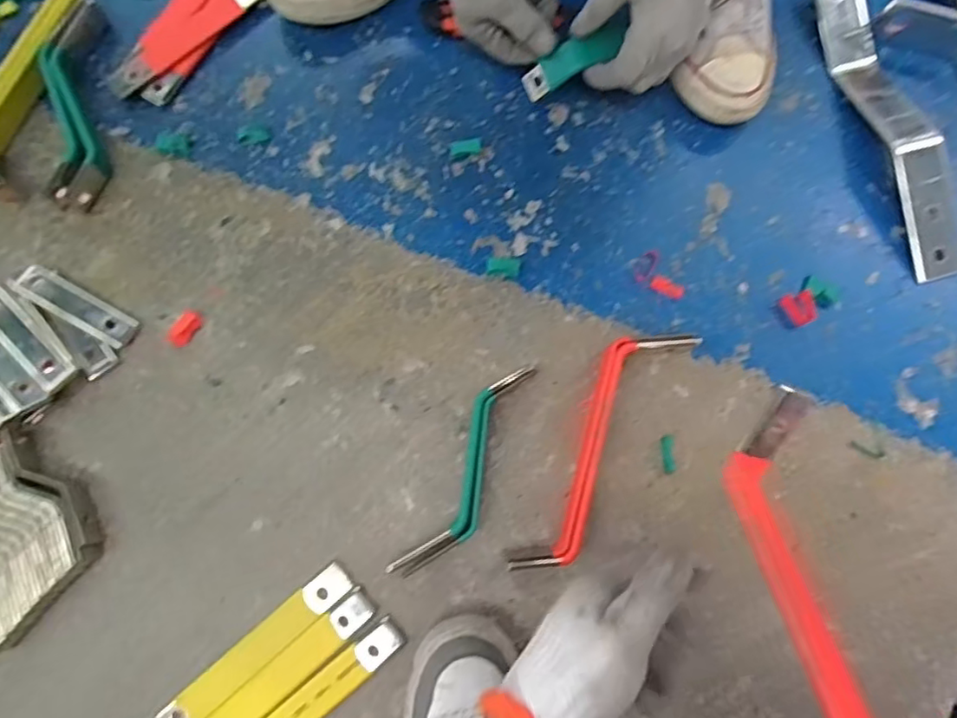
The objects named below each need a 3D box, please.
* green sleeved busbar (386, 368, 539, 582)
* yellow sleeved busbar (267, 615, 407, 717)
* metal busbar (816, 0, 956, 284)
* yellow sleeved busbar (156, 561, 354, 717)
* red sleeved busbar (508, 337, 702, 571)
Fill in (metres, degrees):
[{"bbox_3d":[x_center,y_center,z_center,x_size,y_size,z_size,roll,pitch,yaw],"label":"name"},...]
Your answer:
[{"bbox_3d":[-0.006,0.096,0.510,0.047,0.032,0.208,27,80,4],"label":"green sleeved busbar"},{"bbox_3d":[-0.140,0.286,0.477,0.179,0.013,0.030,-39,83,-8],"label":"yellow sleeved busbar"},{"bbox_3d":[0.416,-0.241,0.581,0.059,0.037,0.330,-15,80,-4],"label":"metal busbar"},{"bbox_3d":[-0.186,0.244,0.486,0.182,0.012,0.030,-41,83,-8],"label":"yellow sleeved busbar"},{"bbox_3d":[0.107,0.076,0.515,0.068,0.036,0.253,29,80,4],"label":"red sleeved busbar"}]

